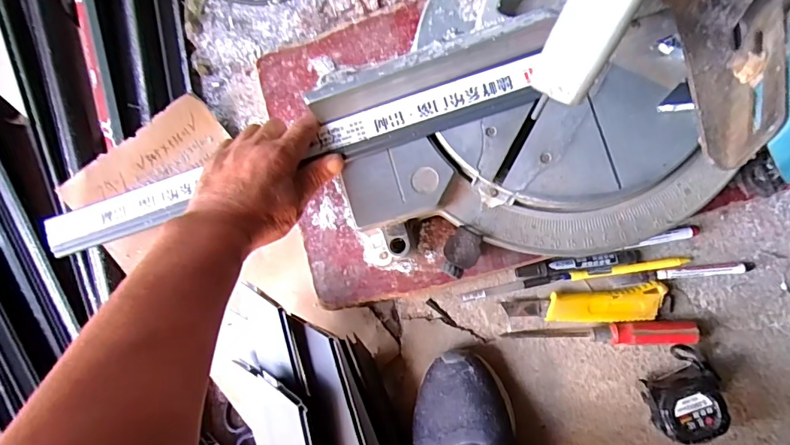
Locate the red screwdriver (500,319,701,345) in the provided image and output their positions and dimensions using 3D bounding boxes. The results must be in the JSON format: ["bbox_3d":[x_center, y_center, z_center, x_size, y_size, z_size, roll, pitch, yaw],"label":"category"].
[{"bbox_3d":[0.223,0.122,0.491,0.191,0.019,0.024,-5,87,8],"label":"red screwdriver"}]

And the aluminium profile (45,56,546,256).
[{"bbox_3d":[-0.107,-0.059,0.438,0.497,0.020,0.041,-17,86,4],"label":"aluminium profile"}]

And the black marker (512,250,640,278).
[{"bbox_3d":[0.204,0.045,0.500,0.136,0.011,0.016,-9,87,8],"label":"black marker"}]

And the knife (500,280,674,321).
[{"bbox_3d":[0.212,0.093,0.496,0.175,0.014,0.036,-8,87,8],"label":"knife"}]

